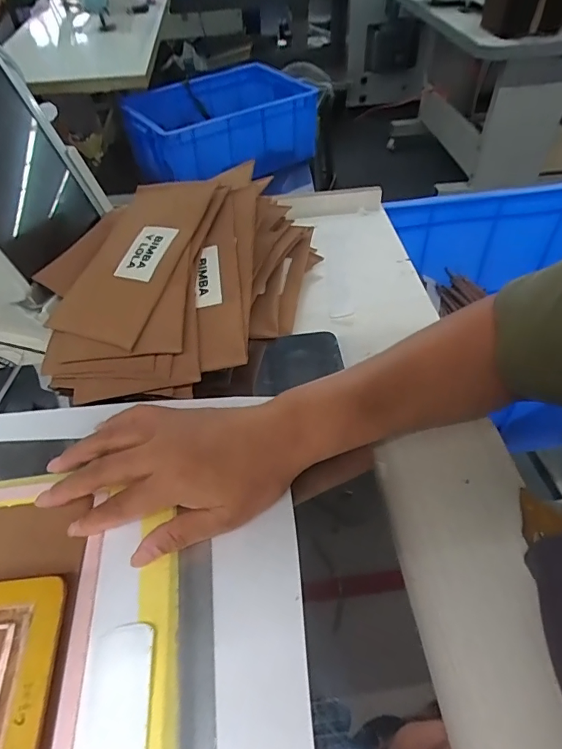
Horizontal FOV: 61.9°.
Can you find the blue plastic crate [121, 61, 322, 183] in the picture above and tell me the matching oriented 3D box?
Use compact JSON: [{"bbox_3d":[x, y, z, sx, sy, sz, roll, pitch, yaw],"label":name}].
[{"bbox_3d":[-0.178,-0.788,1.497,0.528,0.196,0.391,-36,56,-25],"label":"blue plastic crate"}]

